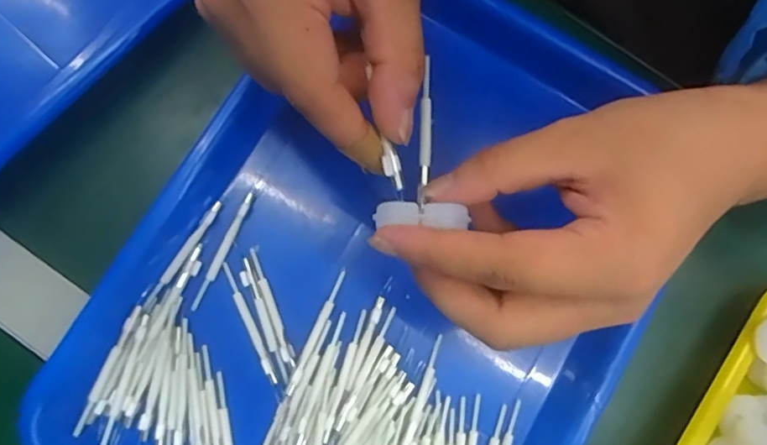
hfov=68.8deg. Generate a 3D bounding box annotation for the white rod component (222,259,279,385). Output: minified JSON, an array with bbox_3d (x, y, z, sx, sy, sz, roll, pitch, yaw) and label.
[{"bbox_3d":[-0.073,0.054,0.303,0.007,0.005,0.069,-25,83,-6],"label":"white rod component"}]

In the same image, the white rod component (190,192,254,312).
[{"bbox_3d":[-0.088,0.015,0.307,0.005,0.005,0.069,25,81,1],"label":"white rod component"}]

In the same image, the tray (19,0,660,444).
[{"bbox_3d":[0.002,0.032,0.305,0.246,0.038,0.346,30,78,7],"label":"tray"}]

